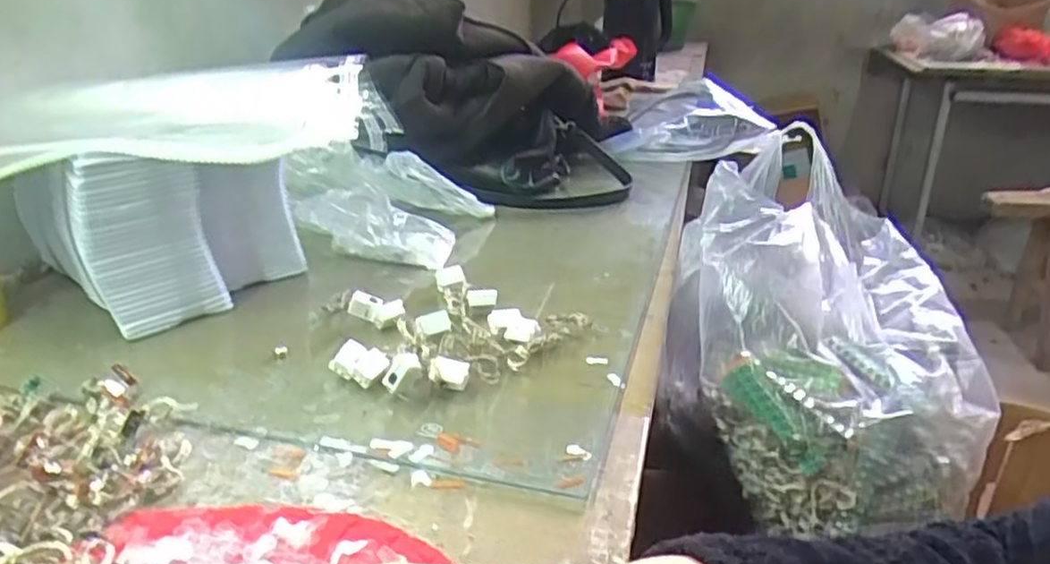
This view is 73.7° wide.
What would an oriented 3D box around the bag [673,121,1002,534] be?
[{"bbox_3d":[0.317,0.024,0.731,0.271,0.197,0.412,6,26,9],"label":"bag"}]

